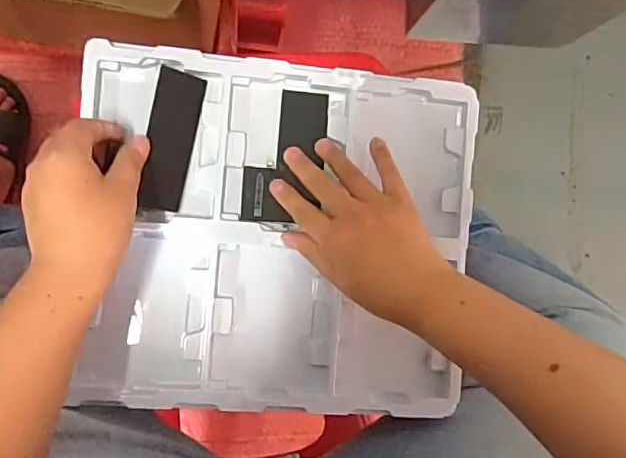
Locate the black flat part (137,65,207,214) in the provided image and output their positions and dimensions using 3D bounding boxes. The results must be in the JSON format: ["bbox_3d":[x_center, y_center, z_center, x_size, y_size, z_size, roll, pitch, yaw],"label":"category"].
[{"bbox_3d":[-0.110,-0.068,0.443,0.038,0.004,0.108,11,90,-38],"label":"black flat part"}]

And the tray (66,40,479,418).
[{"bbox_3d":[-0.024,0.006,0.461,0.305,0.021,0.277,4,88,-8],"label":"tray"}]

